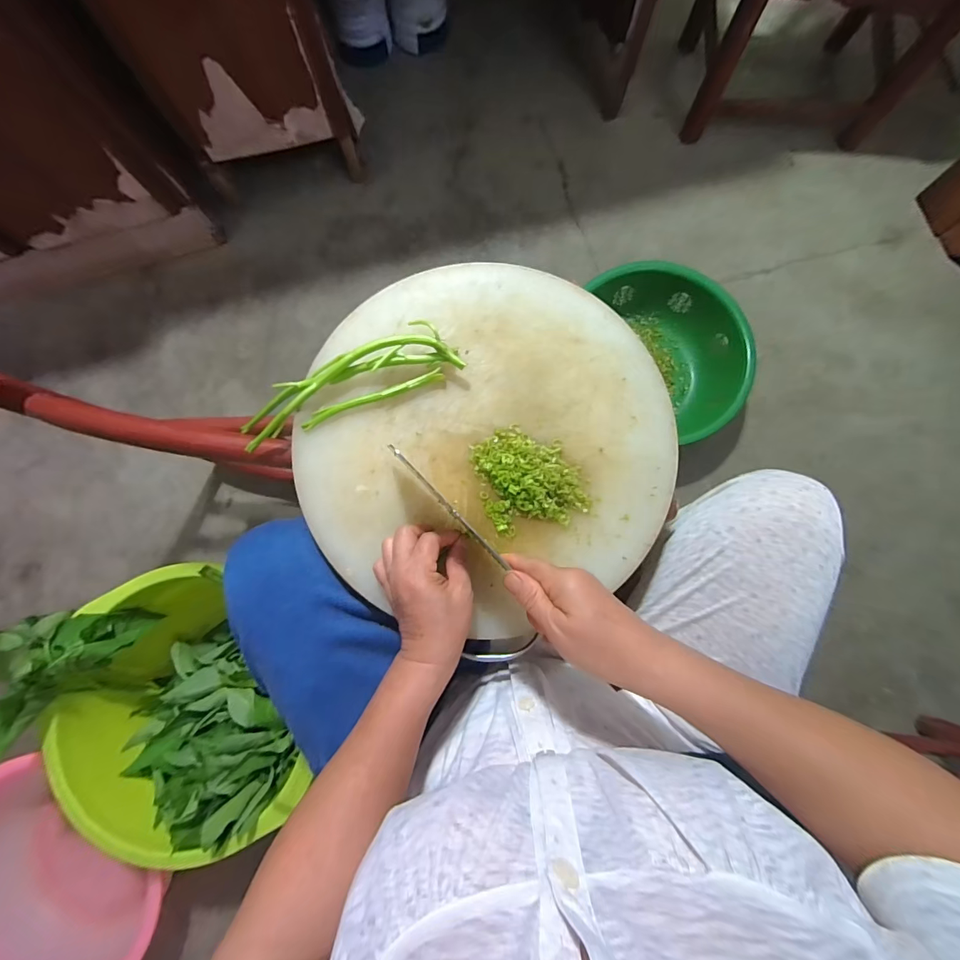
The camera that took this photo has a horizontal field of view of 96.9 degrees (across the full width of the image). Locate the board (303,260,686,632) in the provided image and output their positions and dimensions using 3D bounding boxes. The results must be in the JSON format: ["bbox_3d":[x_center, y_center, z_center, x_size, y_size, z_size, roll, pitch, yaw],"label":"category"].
[{"bbox_3d":[0.009,-0.041,0.421,0.358,0.025,0.347,0,81,2],"label":"board"}]

